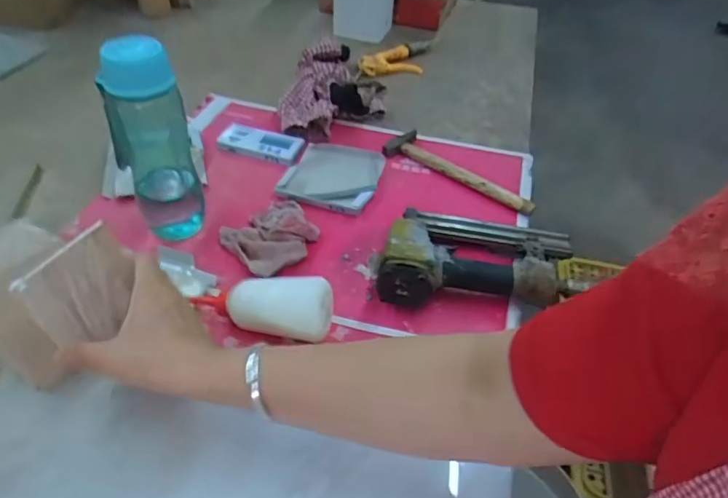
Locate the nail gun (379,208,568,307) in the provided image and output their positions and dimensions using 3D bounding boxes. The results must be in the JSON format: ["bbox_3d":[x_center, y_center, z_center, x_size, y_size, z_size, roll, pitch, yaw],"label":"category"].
[{"bbox_3d":[0.136,0.012,0.612,0.232,0.065,0.155,6,42,1],"label":"nail gun"}]

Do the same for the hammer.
[{"bbox_3d":[0.143,-0.114,0.779,0.244,0.024,0.072,31,48,26],"label":"hammer"}]

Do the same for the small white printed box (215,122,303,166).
[{"bbox_3d":[-0.160,-0.165,0.804,0.127,0.020,0.051,13,43,8],"label":"small white printed box"}]

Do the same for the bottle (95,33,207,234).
[{"bbox_3d":[-0.237,-0.114,0.594,0.079,0.247,0.080,-16,46,-21],"label":"bottle"}]

